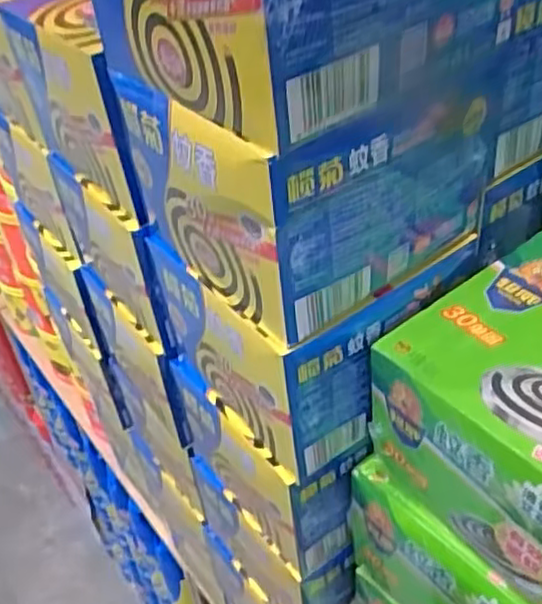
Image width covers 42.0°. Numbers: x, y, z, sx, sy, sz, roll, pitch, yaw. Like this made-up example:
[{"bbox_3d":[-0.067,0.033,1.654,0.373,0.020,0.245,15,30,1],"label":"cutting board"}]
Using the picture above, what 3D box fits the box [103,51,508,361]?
[{"bbox_3d":[0.016,-0.076,0.364,0.135,0.104,0.133,-29,46,-25],"label":"box"}]

